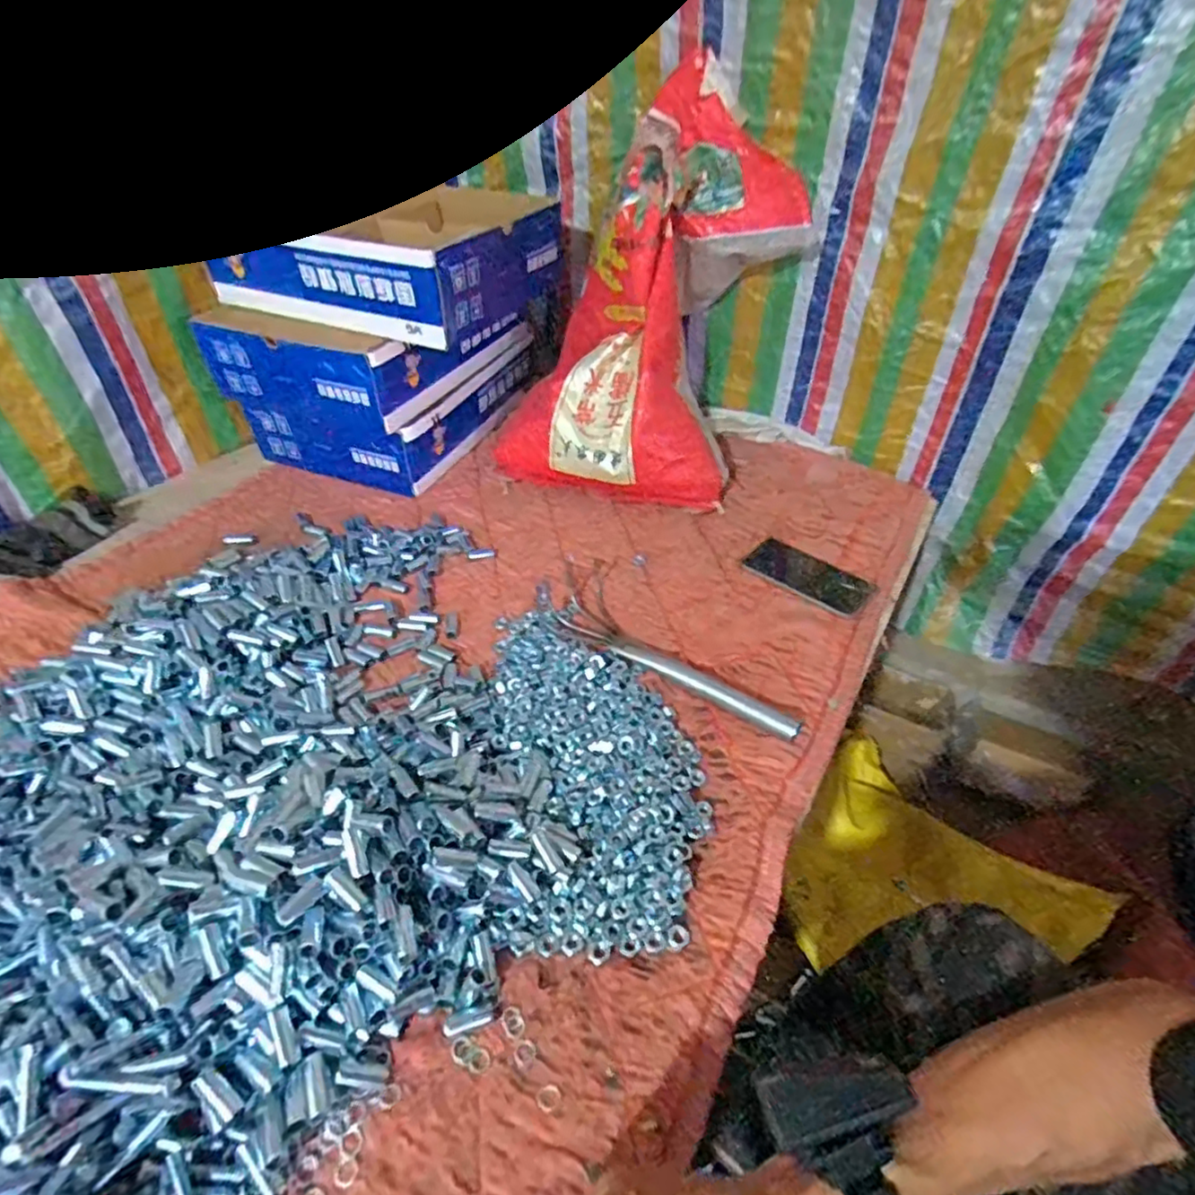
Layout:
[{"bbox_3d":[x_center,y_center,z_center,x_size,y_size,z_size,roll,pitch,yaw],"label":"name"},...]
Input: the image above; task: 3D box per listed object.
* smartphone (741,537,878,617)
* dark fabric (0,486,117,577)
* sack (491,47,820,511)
[{"bbox_3d":[0.267,-0.027,0.822,0.155,0.009,0.071,31,60,31],"label":"smartphone"},{"bbox_3d":[-0.688,-0.081,0.818,0.077,0.034,0.164,23,45,21],"label":"dark fabric"},{"bbox_3d":[0.091,-0.384,0.889,0.308,0.543,0.224,35,24,32],"label":"sack"}]

